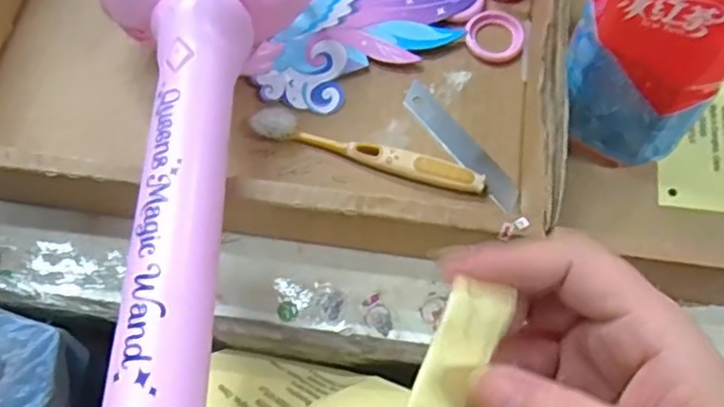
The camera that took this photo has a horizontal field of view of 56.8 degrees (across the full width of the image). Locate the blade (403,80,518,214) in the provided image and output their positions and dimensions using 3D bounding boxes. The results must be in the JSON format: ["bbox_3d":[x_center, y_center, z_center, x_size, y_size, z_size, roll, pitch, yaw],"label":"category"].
[{"bbox_3d":[0.059,-0.035,0.396,0.019,0.005,0.099,-31,66,-14],"label":"blade"}]

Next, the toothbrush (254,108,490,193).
[{"bbox_3d":[0.003,-0.029,0.386,0.136,0.015,0.017,17,69,8],"label":"toothbrush"}]

